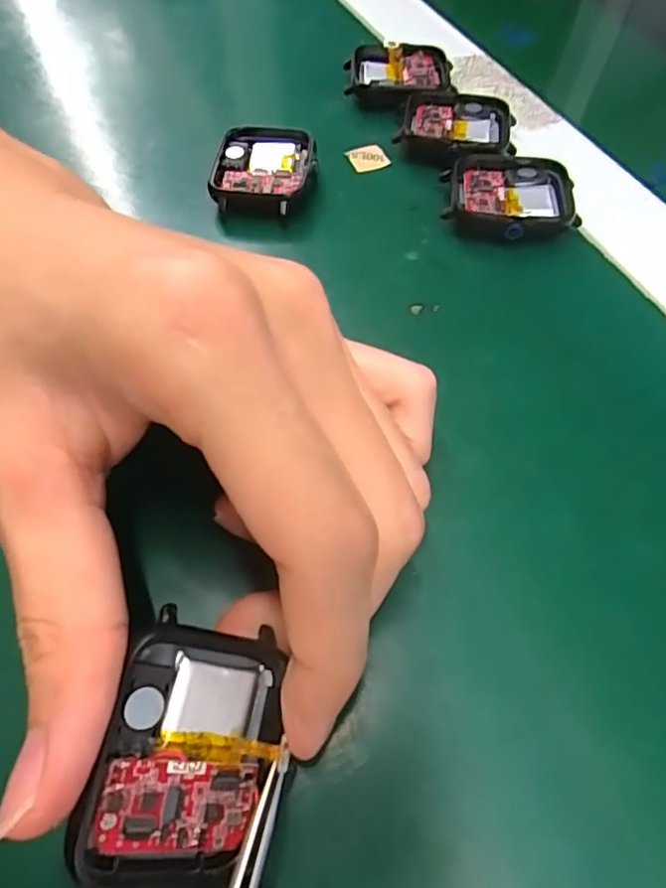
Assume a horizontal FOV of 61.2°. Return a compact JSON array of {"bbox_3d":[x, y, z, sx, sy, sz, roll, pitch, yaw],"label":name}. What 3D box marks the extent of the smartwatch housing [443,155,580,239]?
[{"bbox_3d":[0.067,-0.091,0.211,0.046,0.010,0.040,6,58,2],"label":"smartwatch housing"}]

